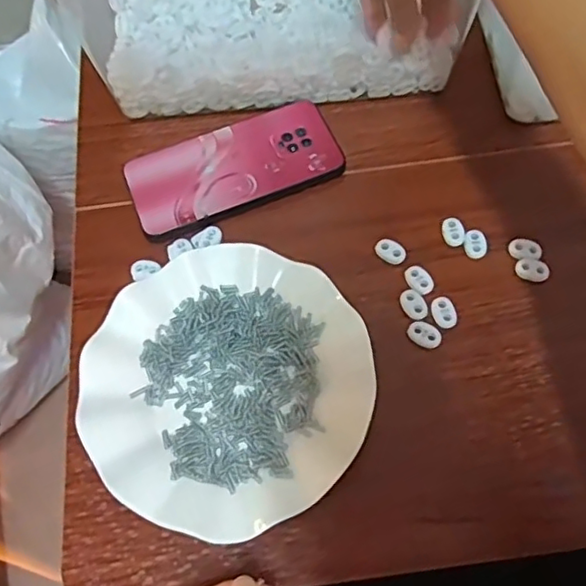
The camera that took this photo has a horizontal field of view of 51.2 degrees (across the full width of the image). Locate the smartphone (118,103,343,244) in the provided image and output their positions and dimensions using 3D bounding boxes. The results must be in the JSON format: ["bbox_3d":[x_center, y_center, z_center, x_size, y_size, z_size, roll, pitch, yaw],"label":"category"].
[{"bbox_3d":[-0.047,-0.099,0.483,0.162,0.010,0.079,-21,65,-7],"label":"smartphone"}]

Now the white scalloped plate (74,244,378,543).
[{"bbox_3d":[-0.044,0.060,0.404,0.183,0.029,0.179,-1,65,2],"label":"white scalloped plate"}]

